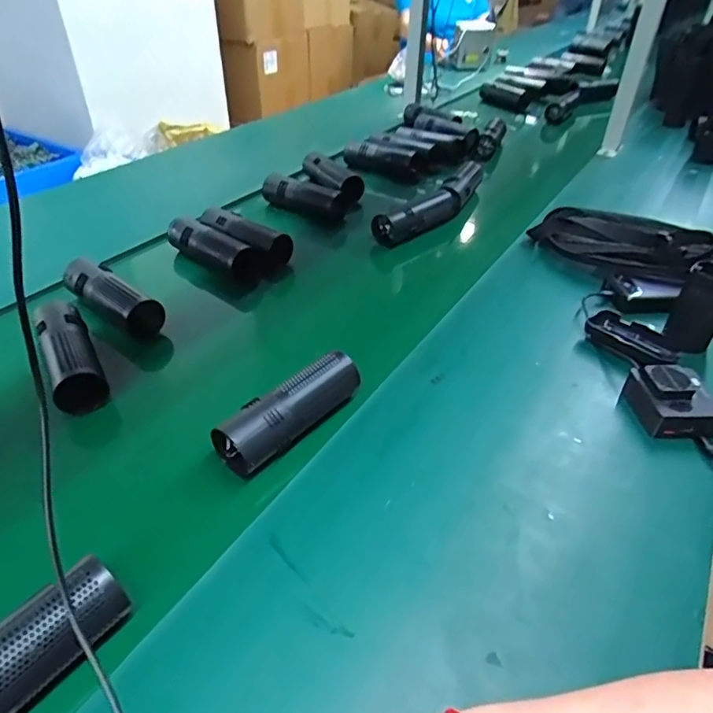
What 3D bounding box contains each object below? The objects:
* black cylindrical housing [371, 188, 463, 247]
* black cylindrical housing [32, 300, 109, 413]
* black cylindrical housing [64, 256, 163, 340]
[{"bbox_3d":[0.117,-0.267,0.988,0.060,0.065,0.206,27,46,31],"label":"black cylindrical housing"},{"bbox_3d":[-0.341,-0.010,0.632,0.068,0.050,0.188,-21,42,-24],"label":"black cylindrical housing"},{"bbox_3d":[-0.337,-0.080,0.723,0.174,0.053,0.049,24,45,28],"label":"black cylindrical housing"}]

